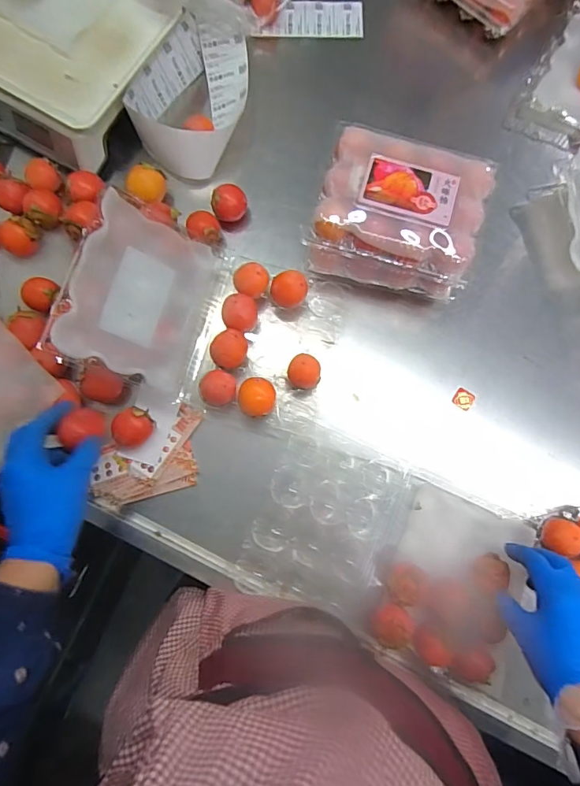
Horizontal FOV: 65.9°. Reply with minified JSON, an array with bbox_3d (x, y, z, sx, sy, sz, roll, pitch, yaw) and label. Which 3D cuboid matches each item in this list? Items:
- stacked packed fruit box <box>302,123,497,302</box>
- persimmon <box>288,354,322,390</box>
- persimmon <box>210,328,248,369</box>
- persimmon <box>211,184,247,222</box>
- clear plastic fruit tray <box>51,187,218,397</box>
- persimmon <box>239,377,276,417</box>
[{"bbox_3d":[0.125,-0.206,0.539,0.182,0.113,0.152,17,80,2],"label":"stacked packed fruit box"},{"bbox_3d":[0.017,-0.023,0.531,0.037,0.046,0.039,-3,80,-2],"label":"persimmon"},{"bbox_3d":[-0.071,-0.050,0.532,0.046,0.035,0.039,-35,82,-7],"label":"persimmon"},{"bbox_3d":[-0.078,-0.243,0.589,0.043,0.051,0.038,-16,80,-4],"label":"persimmon"},{"bbox_3d":[-0.165,-0.107,0.501,0.141,0.024,0.177,23,75,-37],"label":"clear plastic fruit tray"},{"bbox_3d":[-0.038,0.007,0.522,0.041,0.041,0.042,1,80,-1],"label":"persimmon"}]

